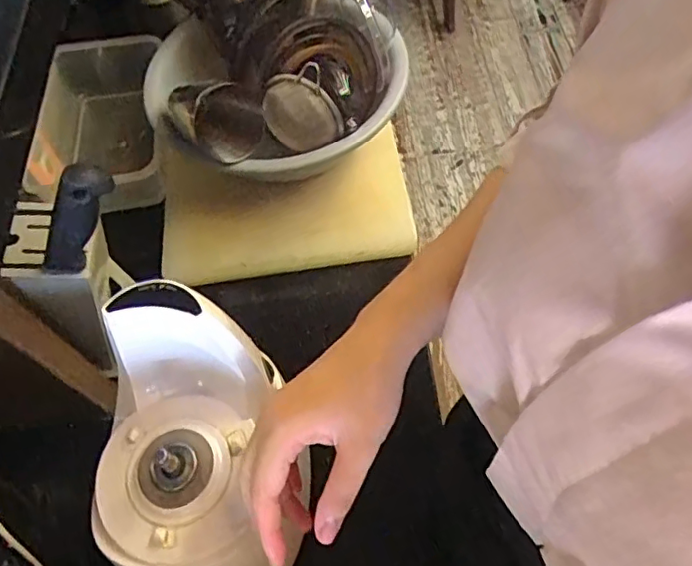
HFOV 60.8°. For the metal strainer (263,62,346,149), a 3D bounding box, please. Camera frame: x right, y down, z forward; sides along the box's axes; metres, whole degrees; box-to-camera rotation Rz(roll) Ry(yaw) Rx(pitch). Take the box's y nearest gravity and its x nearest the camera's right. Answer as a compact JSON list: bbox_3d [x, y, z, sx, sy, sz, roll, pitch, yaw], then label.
[{"bbox_3d":[-0.047,-0.179,0.620,0.074,0.082,0.025,-25,31,10],"label":"metal strainer"}]

